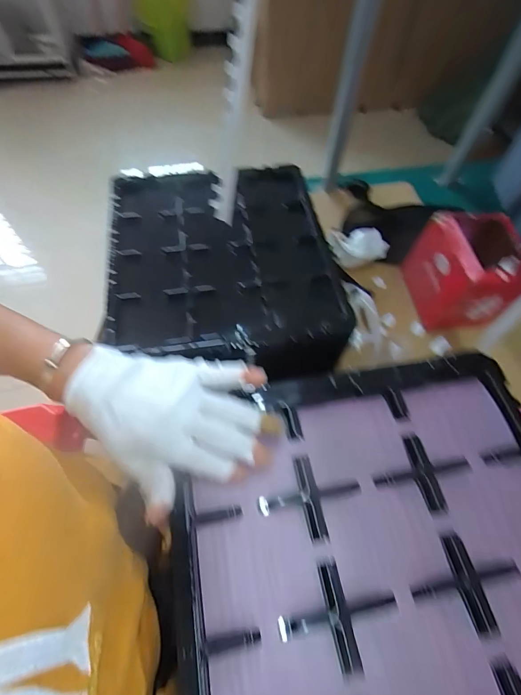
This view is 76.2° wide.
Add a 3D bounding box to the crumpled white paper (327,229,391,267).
[{"bbox_3d":[0.199,-0.214,0.695,0.125,0.035,0.076,6,61,2],"label":"crumpled white paper"}]

